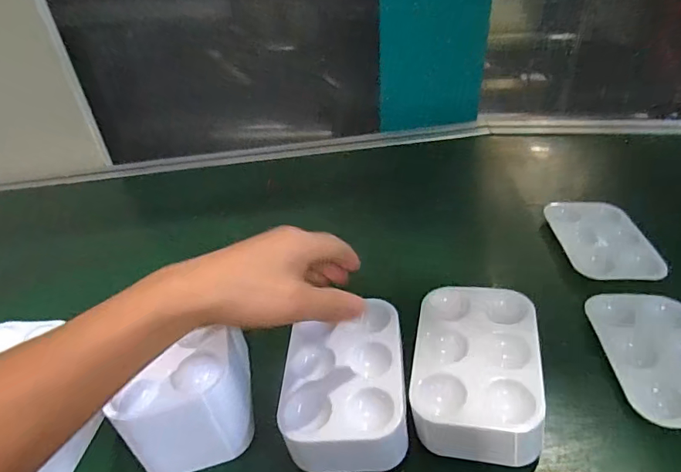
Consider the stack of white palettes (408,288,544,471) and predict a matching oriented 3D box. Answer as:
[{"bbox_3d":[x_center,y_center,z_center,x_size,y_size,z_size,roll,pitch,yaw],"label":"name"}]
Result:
[{"bbox_3d":[0.102,0.099,0.352,0.091,0.051,0.129,5,39,11],"label":"stack of white palettes"}]

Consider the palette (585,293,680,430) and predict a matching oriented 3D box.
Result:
[{"bbox_3d":[0.254,0.091,0.362,0.085,0.007,0.122,0,38,4],"label":"palette"}]

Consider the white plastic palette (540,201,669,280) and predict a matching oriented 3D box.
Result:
[{"bbox_3d":[0.270,0.001,0.481,0.086,0.005,0.125,-1,38,3],"label":"white plastic palette"}]

